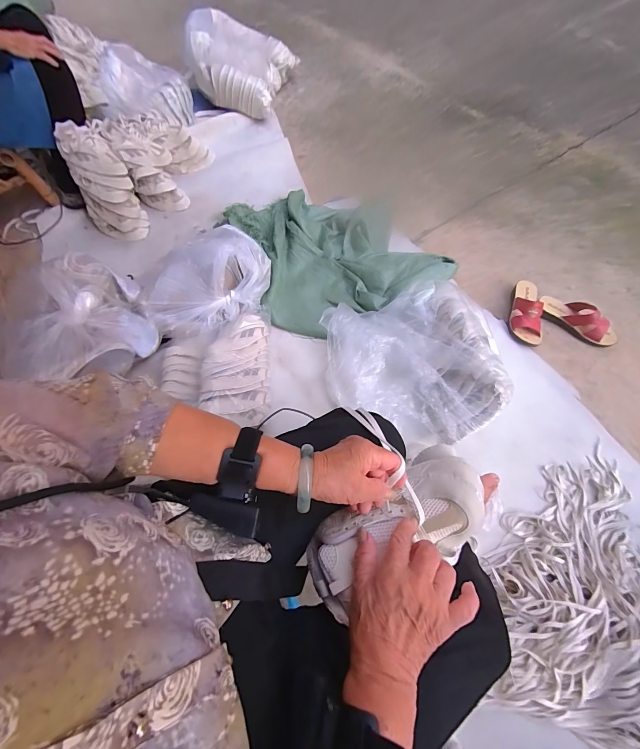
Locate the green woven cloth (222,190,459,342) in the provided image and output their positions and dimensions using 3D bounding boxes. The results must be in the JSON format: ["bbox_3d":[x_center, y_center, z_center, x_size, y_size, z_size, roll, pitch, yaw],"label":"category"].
[{"bbox_3d":[0.065,-0.433,1.050,0.615,0.112,0.626,-23,67,-5],"label":"green woven cloth"}]

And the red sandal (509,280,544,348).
[{"bbox_3d":[0.637,-0.204,0.967,0.087,0.072,0.229,11,66,7],"label":"red sandal"}]

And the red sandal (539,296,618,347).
[{"bbox_3d":[0.786,-0.174,0.949,0.232,0.073,0.073,38,72,18],"label":"red sandal"}]

